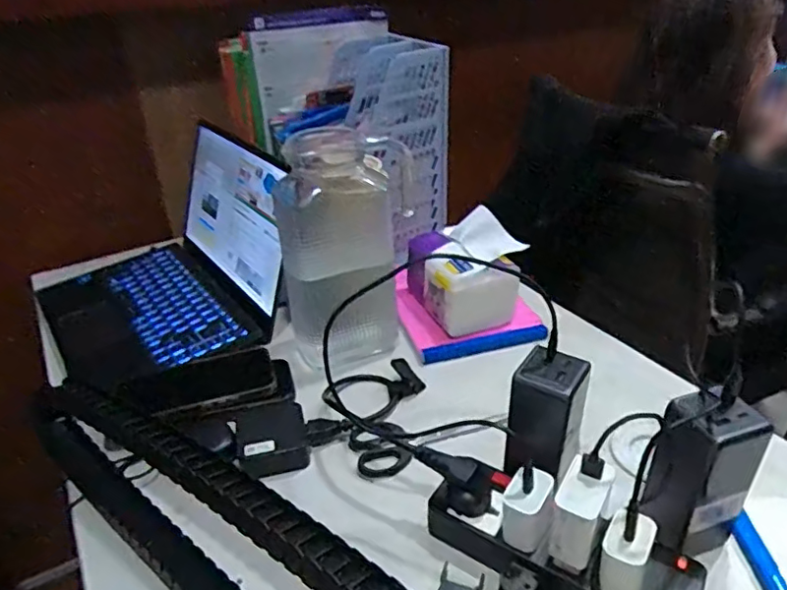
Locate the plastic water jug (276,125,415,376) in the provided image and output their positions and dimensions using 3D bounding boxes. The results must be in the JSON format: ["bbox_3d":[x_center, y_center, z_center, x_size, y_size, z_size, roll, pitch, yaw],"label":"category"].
[{"bbox_3d":[-0.049,-0.058,0.664,0.137,0.245,0.143,-2,30,0],"label":"plastic water jug"}]

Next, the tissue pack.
[{"bbox_3d":[0.087,-0.035,0.717,0.104,0.111,0.129,-9,31,-13],"label":"tissue pack"}]

